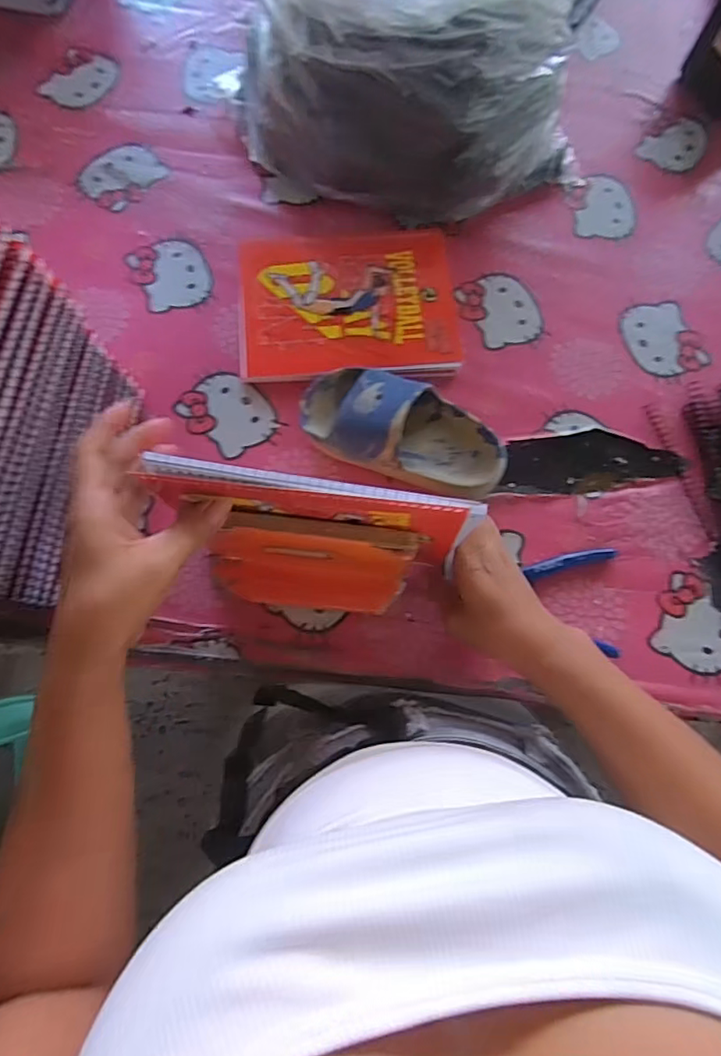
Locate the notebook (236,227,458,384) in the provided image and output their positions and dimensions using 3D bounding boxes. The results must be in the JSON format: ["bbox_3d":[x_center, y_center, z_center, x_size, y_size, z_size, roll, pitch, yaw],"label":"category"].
[{"bbox_3d":[-0.012,-0.212,0.519,0.198,0.014,0.156,-2,74,-2],"label":"notebook"}]

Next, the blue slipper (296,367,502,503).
[{"bbox_3d":[0.036,-0.083,0.459,0.180,0.063,0.082,24,75,5],"label":"blue slipper"}]

